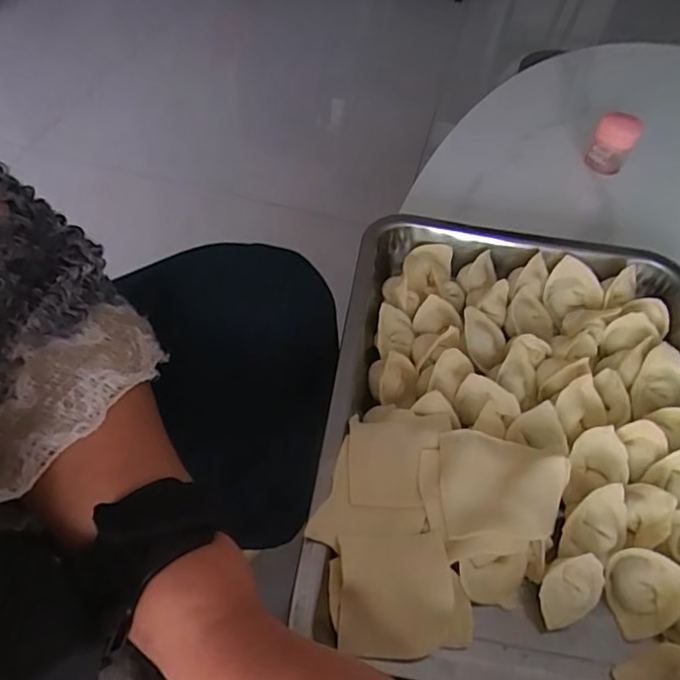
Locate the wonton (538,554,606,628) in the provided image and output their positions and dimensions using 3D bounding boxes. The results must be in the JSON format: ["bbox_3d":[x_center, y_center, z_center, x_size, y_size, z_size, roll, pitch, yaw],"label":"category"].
[{"bbox_3d":[0.126,0.137,0.311,0.037,0.028,0.027,-21,56,-19],"label":"wonton"}]

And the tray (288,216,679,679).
[{"bbox_3d":[0.127,0.056,0.366,0.264,0.043,0.344,8,52,3],"label":"tray"}]

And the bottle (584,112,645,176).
[{"bbox_3d":[0.274,-0.198,0.573,0.039,0.057,0.032,21,54,12],"label":"bottle"}]

